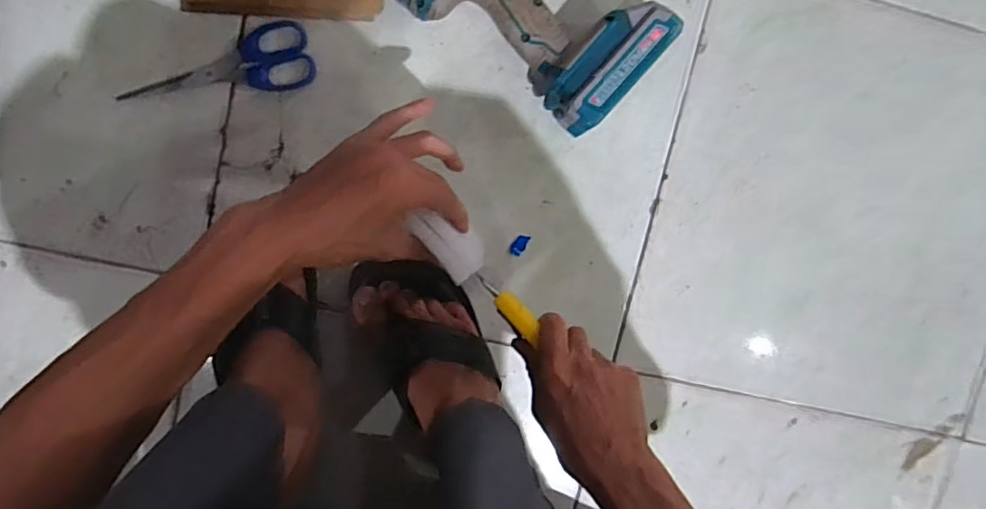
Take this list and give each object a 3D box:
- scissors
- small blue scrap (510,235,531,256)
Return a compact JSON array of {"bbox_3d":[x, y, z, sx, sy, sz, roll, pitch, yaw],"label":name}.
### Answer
[{"bbox_3d":[-0.238,-0.159,0.478,0.162,0.004,0.055,-14,99,-3],"label":"scissors"},{"bbox_3d":[0.026,-0.009,0.521,0.012,0.004,0.022,37,93,-9],"label":"small blue scrap"}]

